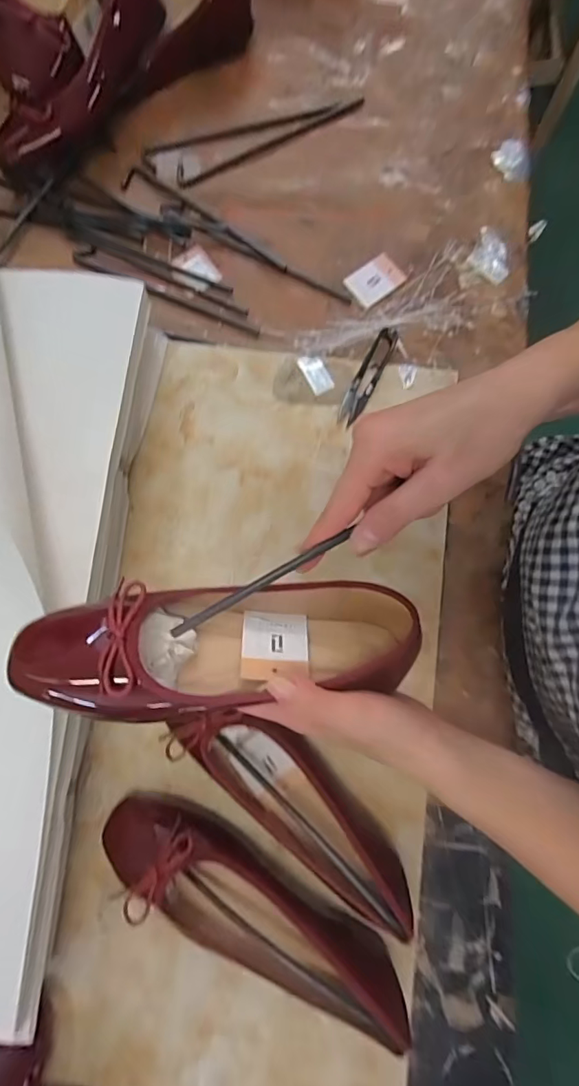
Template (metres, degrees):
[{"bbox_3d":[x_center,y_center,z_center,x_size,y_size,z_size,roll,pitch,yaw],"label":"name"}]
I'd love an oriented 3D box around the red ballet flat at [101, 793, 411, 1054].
[{"bbox_3d":[-0.032,0.275,0.370,0.247,0.059,0.068,31,82,7],"label":"red ballet flat"}]

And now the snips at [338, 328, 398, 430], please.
[{"bbox_3d":[0.073,-0.157,0.462,0.021,0.013,0.104,27,81,6],"label":"snips"}]

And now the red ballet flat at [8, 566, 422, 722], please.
[{"bbox_3d":[-0.037,0.061,0.301,0.234,0.060,0.075,-2,79,-16],"label":"red ballet flat"}]

